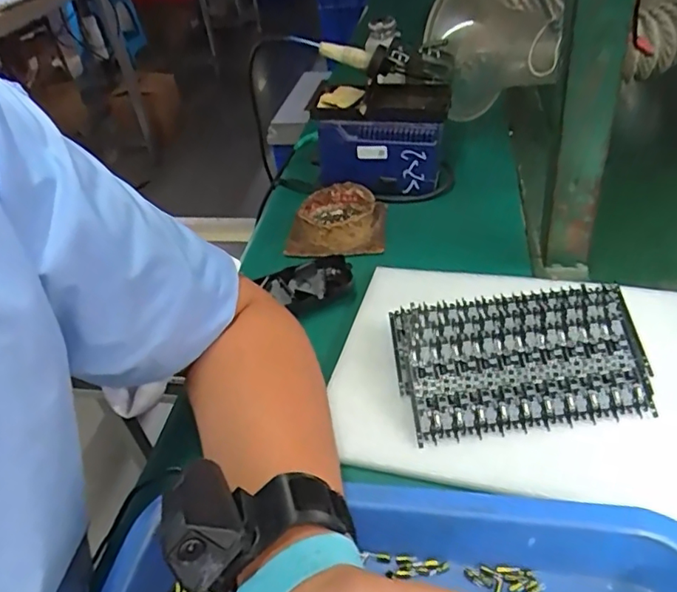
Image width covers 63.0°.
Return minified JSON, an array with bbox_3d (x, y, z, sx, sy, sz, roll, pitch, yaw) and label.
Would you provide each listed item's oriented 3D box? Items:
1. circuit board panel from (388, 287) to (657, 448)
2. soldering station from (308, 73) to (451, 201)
[{"bbox_3d":[0.134,0.048,0.420,0.173,0.025,0.111,-7,61,3],"label":"circuit board panel"},{"bbox_3d":[0.051,-0.195,0.673,0.156,0.103,0.132,-1,41,8],"label":"soldering station"}]

